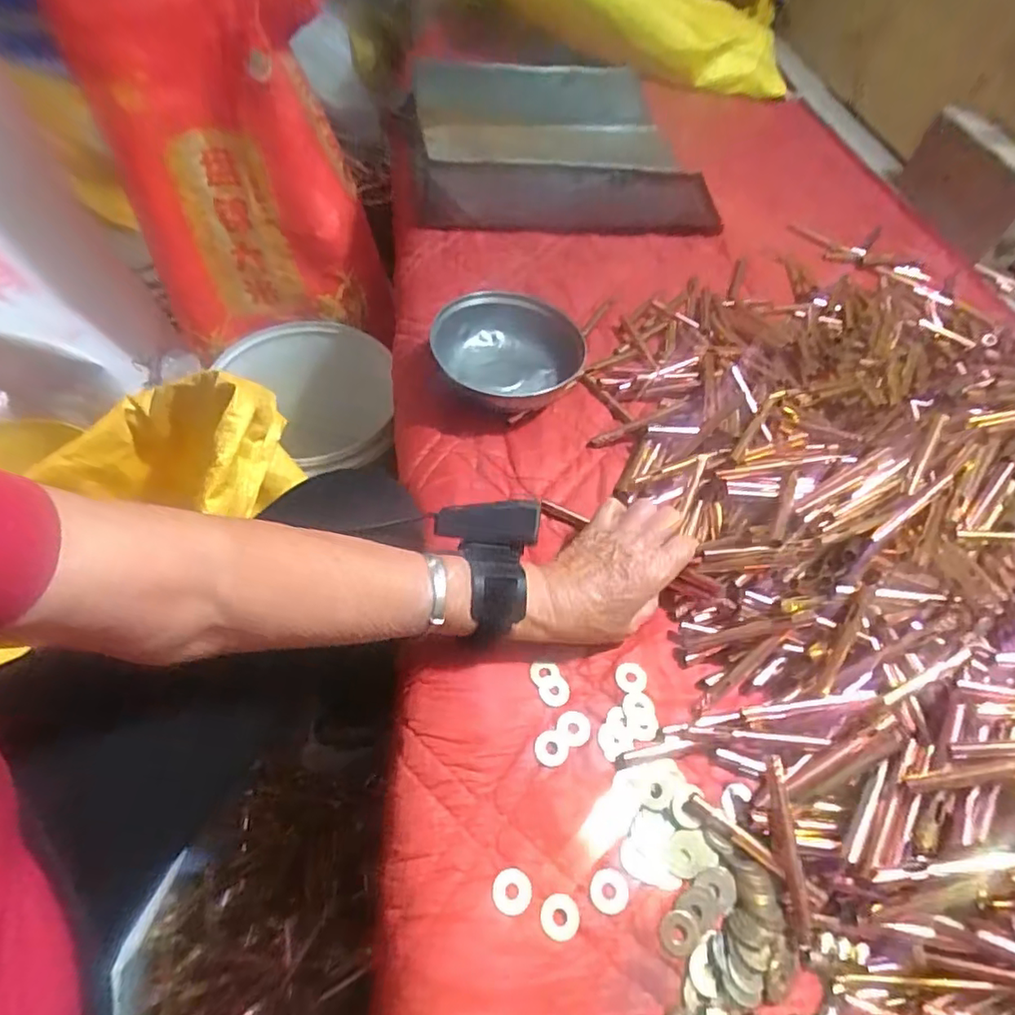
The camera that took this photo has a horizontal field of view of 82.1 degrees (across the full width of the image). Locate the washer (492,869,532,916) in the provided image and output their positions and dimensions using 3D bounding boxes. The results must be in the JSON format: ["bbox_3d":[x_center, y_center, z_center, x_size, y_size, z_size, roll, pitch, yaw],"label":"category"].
[{"bbox_3d":[0.002,0.223,0.339,0.022,0.004,0.023,3,55,-5],"label":"washer"}]

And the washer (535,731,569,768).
[{"bbox_3d":[0.029,0.160,0.385,0.021,0.004,0.022,3,55,-5],"label":"washer"}]

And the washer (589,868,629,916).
[{"bbox_3d":[0.060,0.225,0.343,0.023,0.004,0.022,3,55,-5],"label":"washer"}]

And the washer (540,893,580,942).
[{"bbox_3d":[0.030,0.234,0.333,0.022,0.004,0.022,3,55,-5],"label":"washer"}]

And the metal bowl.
[{"bbox_3d":[0.000,-0.153,0.569,0.141,0.060,0.158,26,56,11],"label":"metal bowl"}]

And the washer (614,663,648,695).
[{"bbox_3d":[0.089,0.122,0.420,0.022,0.004,0.021,19,55,7],"label":"washer"}]

